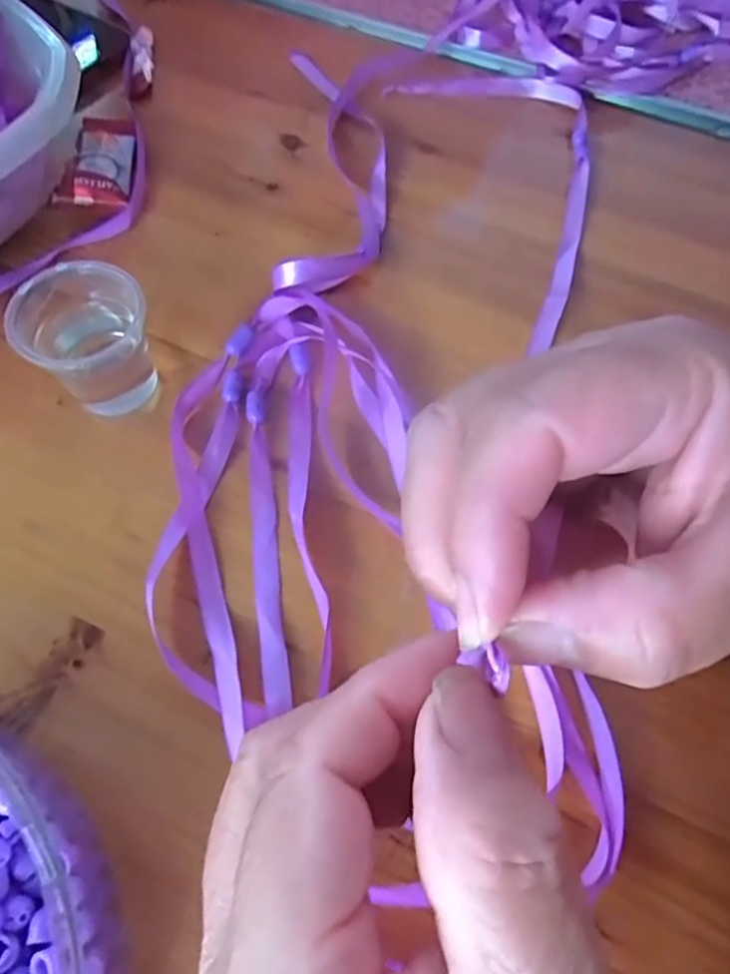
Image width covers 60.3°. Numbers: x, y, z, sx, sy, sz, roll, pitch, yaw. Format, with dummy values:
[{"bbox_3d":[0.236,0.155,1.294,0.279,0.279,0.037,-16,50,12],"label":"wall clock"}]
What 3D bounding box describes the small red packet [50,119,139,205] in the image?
[{"bbox_3d":[-0.143,-0.178,0.343,0.035,0.014,0.068,-1,64,-1],"label":"small red packet"}]

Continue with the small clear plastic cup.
[{"bbox_3d":[-0.113,-0.055,0.262,0.047,0.053,0.049,-6,64,-3],"label":"small clear plastic cup"}]

